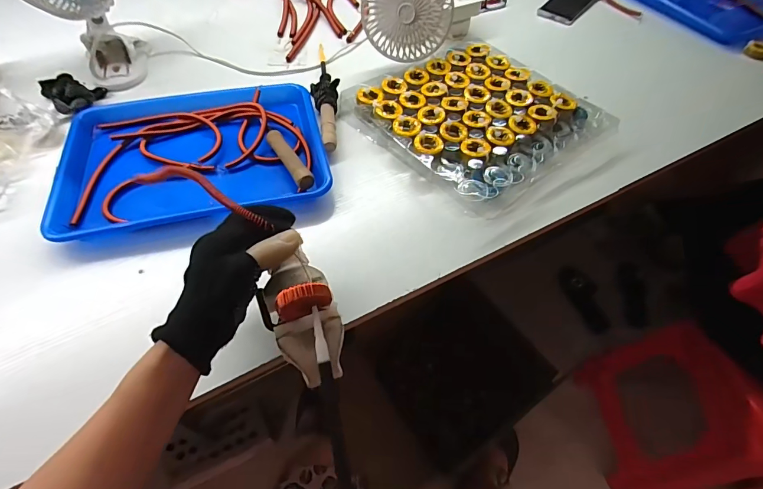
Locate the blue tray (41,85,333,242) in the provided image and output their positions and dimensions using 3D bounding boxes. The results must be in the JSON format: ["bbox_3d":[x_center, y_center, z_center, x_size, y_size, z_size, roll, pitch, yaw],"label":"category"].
[{"bbox_3d":[-0.248,-0.132,0.546,0.328,0.030,0.257,-10,55,-8],"label":"blue tray"}]

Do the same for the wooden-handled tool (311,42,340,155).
[{"bbox_3d":[-0.091,-0.252,0.631,0.043,0.034,0.294,-7,54,-6],"label":"wooden-handled tool"}]

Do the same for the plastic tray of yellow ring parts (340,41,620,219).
[{"bbox_3d":[0.136,-0.201,0.601,0.284,0.035,0.301,-30,60,-21],"label":"plastic tray of yellow ring parts"}]

